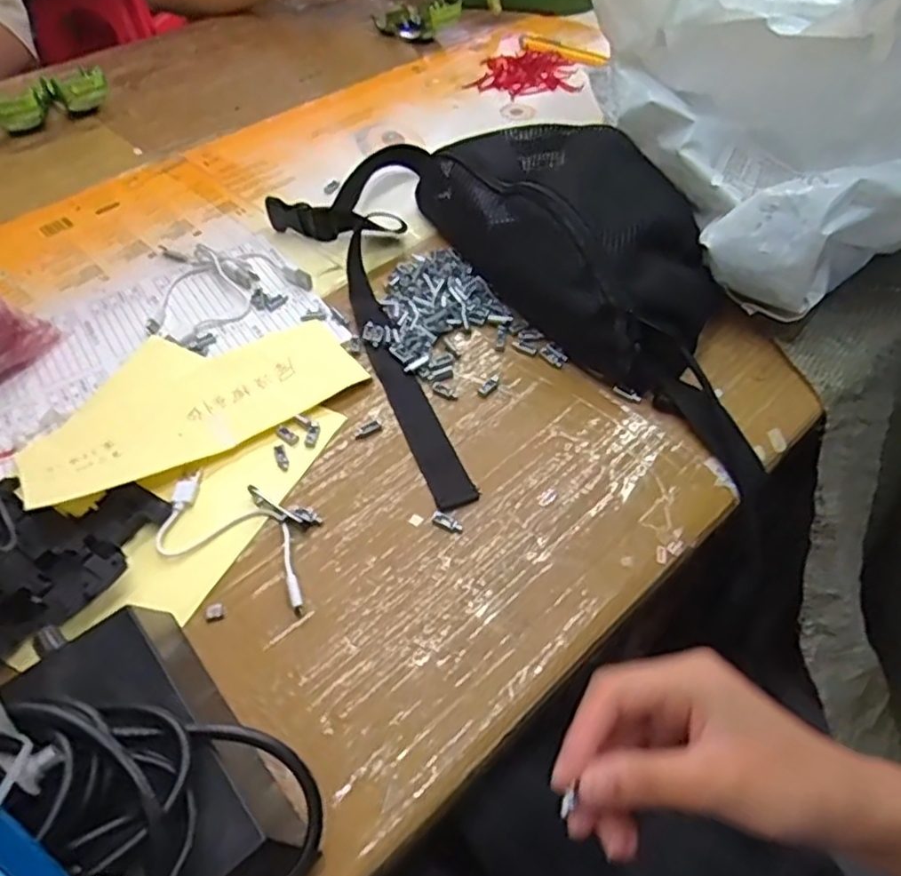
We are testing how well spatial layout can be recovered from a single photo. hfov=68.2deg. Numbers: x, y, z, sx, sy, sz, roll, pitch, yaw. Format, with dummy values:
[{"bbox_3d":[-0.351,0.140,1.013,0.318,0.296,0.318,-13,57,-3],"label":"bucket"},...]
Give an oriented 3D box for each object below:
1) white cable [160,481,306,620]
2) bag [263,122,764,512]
[{"bbox_3d":[-0.120,0.057,0.376,0.110,0.008,0.047,18,53,15],"label":"white cable"},{"bbox_3d":[0.039,-0.140,0.489,0.267,0.080,0.379,-20,53,-15],"label":"bag"}]

